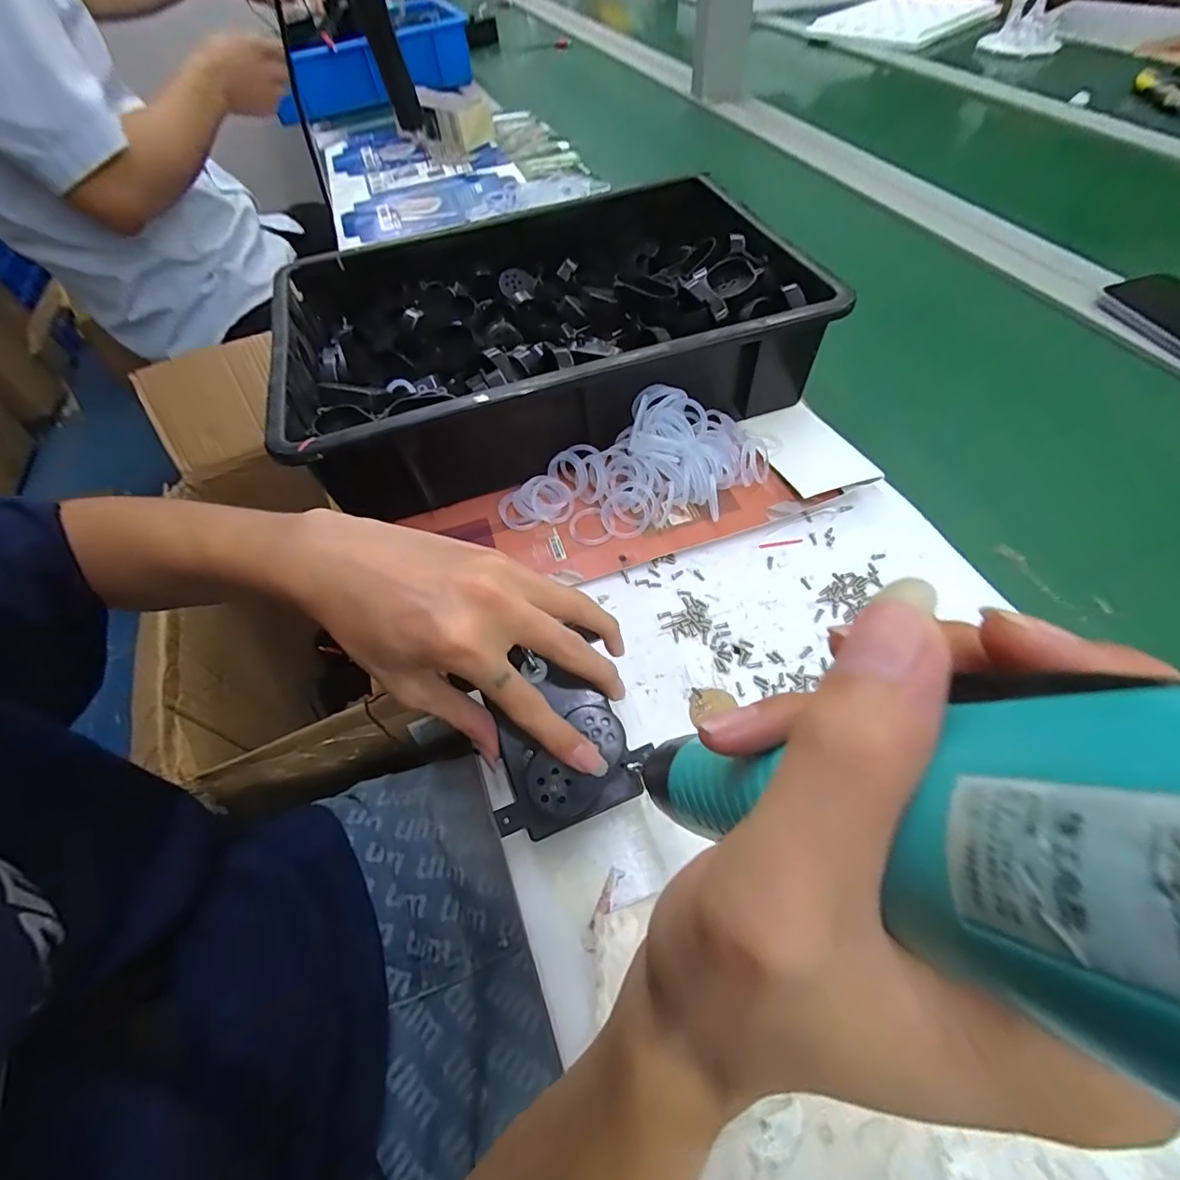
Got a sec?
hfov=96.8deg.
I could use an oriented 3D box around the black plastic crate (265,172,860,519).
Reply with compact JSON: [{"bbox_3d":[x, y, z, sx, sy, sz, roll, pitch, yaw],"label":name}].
[{"bbox_3d":[-0.042,-0.214,0.438,0.403,0.080,0.282,-17,57,-7],"label":"black plastic crate"}]

